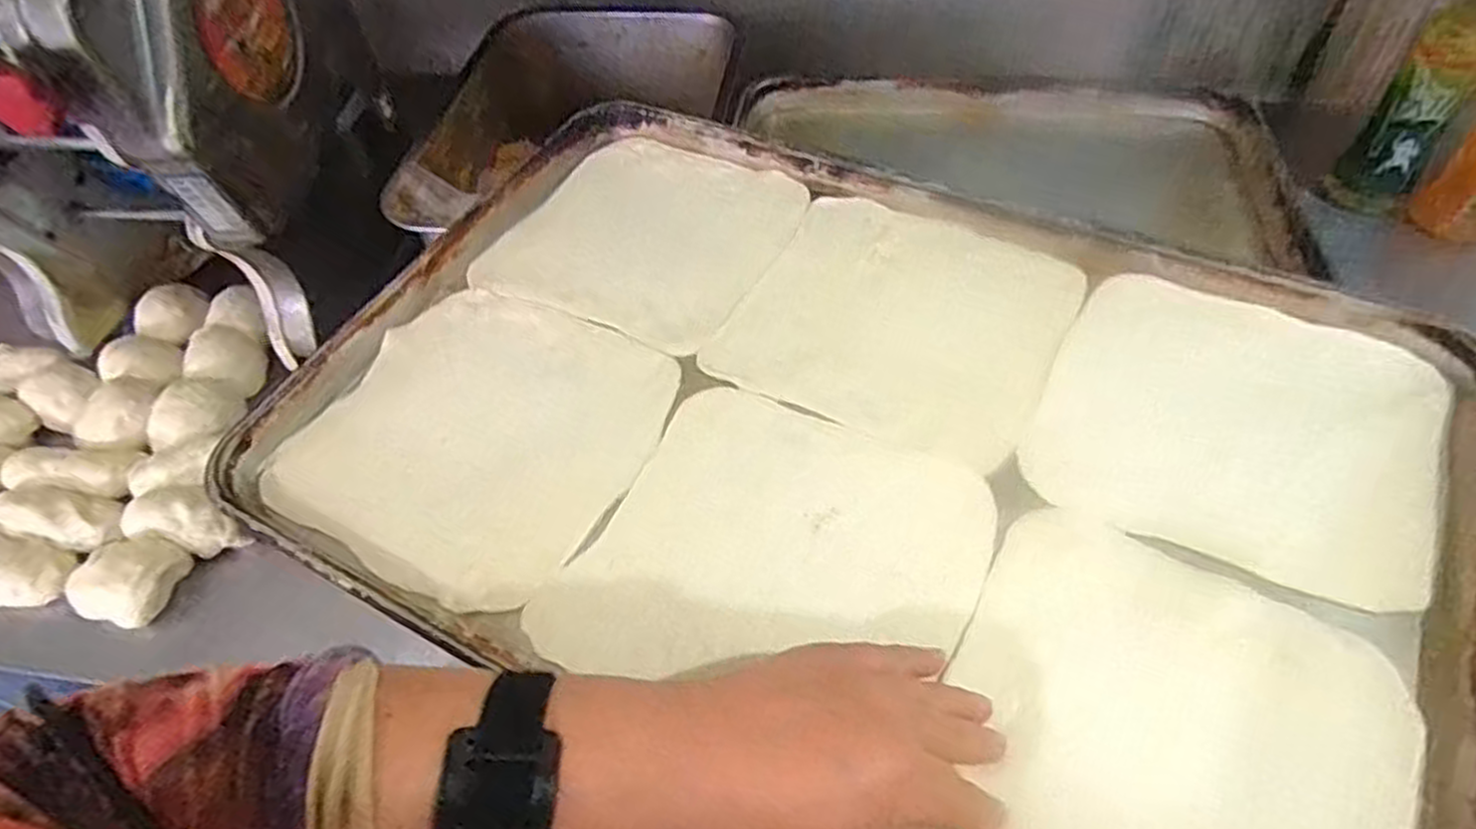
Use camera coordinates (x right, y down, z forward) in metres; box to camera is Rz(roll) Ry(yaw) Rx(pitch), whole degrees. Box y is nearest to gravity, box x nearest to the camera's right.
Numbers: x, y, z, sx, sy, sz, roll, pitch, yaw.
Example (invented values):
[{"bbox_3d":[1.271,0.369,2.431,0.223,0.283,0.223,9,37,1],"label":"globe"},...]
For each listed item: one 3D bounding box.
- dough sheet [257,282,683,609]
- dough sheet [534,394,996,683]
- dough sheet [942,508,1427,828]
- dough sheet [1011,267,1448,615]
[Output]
[{"bbox_3d":[-0.151,0.010,0.464,0.194,0.020,0.185,19,56,17],"label":"dough sheet"},{"bbox_3d":[0.019,0.072,0.400,0.187,0.010,0.175,20,57,18],"label":"dough sheet"},{"bbox_3d":[0.180,0.136,0.334,0.177,0.019,0.173,27,59,22],"label":"dough sheet"},{"bbox_3d":[0.267,0.004,0.427,0.187,0.012,0.172,22,57,19],"label":"dough sheet"}]

